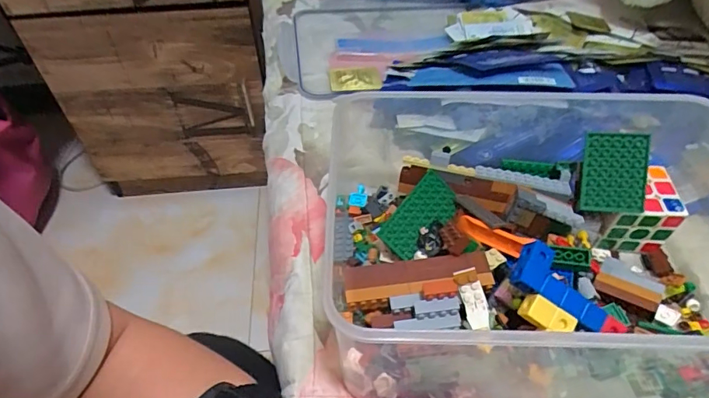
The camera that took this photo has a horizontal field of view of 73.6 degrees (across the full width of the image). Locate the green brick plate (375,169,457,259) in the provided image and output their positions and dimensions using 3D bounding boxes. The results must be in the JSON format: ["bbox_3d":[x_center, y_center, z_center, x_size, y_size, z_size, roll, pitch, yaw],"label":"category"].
[{"bbox_3d":[0.057,0.015,0.404,0.040,0.007,0.077,42,68,-1],"label":"green brick plate"}]

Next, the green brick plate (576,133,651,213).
[{"bbox_3d":[0.210,-0.021,0.384,0.048,0.064,0.004,4,7,16],"label":"green brick plate"}]

